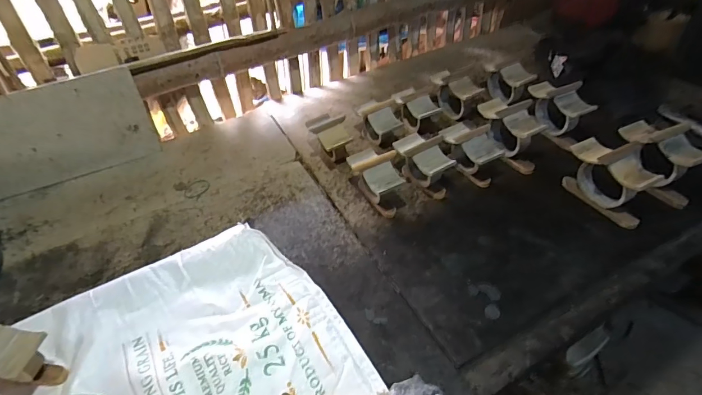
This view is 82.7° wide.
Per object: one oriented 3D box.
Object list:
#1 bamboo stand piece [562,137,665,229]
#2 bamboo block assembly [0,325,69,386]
[{"bbox_3d":[0.411,-0.030,0.637,0.065,0.098,0.134,-27,46,-21],"label":"bamboo stand piece"},{"bbox_3d":[-0.413,0.199,0.483,0.107,0.073,0.055,3,43,10],"label":"bamboo block assembly"}]

